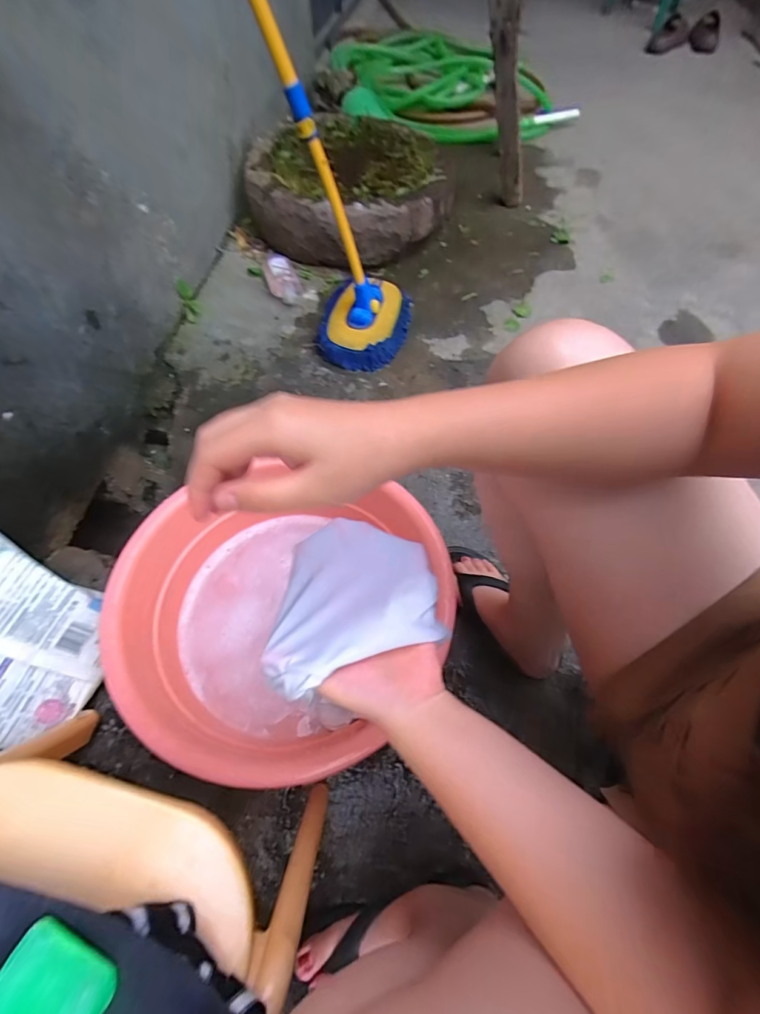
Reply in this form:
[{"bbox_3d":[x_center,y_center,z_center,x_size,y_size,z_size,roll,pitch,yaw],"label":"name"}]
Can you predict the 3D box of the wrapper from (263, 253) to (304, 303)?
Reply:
[{"bbox_3d":[-0.228,-0.531,1.033,0.070,0.053,0.135,-20,61,-14],"label":"wrapper"}]

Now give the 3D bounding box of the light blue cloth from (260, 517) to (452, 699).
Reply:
[{"bbox_3d":[-0.024,0.067,0.352,0.139,0.028,0.121,-14,60,-10],"label":"light blue cloth"}]

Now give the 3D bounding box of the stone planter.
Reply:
[{"bbox_3d":[-0.066,-0.794,1.126,0.461,0.166,0.446,1,58,-2],"label":"stone planter"}]

